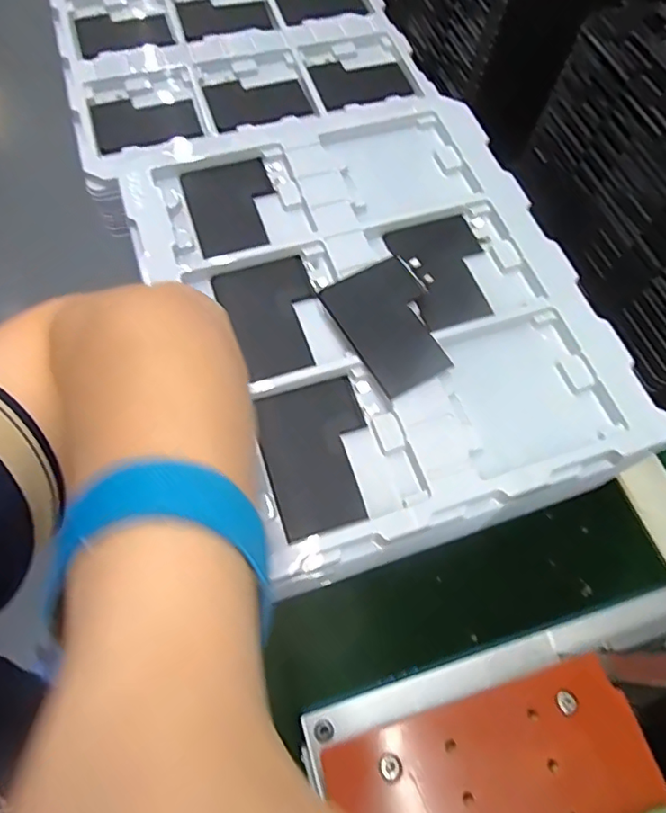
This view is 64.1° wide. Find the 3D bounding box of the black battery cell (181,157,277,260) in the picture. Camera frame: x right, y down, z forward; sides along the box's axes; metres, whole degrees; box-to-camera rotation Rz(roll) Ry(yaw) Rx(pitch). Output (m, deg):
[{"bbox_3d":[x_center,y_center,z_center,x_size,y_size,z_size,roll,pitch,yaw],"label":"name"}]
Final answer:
[{"bbox_3d":[-0.072,-0.144,0.387,0.063,0.010,0.095,-19,60,-4],"label":"black battery cell"}]

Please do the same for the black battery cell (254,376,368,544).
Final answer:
[{"bbox_3d":[-0.007,0.028,0.310,0.062,0.007,0.086,-16,68,-9],"label":"black battery cell"}]

